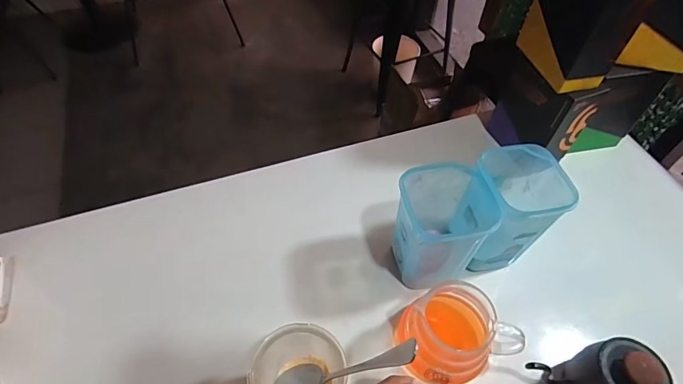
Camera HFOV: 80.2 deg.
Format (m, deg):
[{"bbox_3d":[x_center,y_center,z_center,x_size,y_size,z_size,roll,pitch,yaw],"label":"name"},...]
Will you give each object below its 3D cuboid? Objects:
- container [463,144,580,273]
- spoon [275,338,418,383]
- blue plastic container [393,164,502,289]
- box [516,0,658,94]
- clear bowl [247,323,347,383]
[{"bbox_3d":[0.202,0.024,0.508,0.112,0.134,0.092,-19,56,-15],"label":"container"},{"bbox_3d":[-0.004,0.166,0.374,0.025,0.195,0.037,25,48,-25],"label":"spoon"},{"bbox_3d":[0.117,0.045,0.502,0.102,0.132,0.090,-7,53,-6],"label":"blue plastic container"},{"bbox_3d":[0.296,-0.226,0.495,0.070,0.157,0.112,-10,54,-9],"label":"box"},{"bbox_3d":[-0.043,0.192,0.411,0.081,0.102,0.088,1,53,-1],"label":"clear bowl"}]

